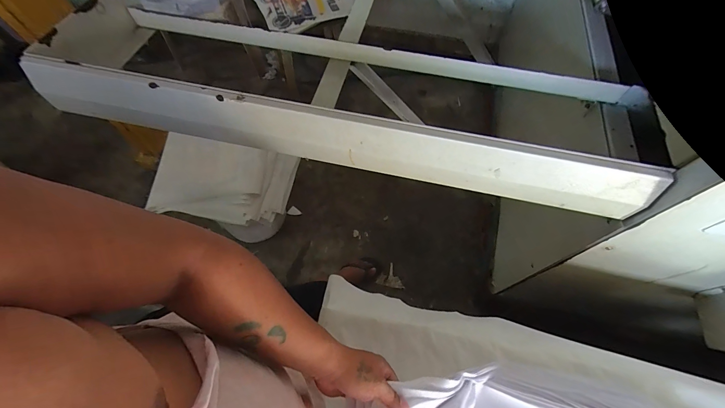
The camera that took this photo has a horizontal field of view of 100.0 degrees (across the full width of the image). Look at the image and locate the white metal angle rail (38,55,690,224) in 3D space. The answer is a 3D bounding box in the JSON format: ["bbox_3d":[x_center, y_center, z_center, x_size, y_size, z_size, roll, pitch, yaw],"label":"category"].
[{"bbox_3d":[-0.071,-0.124,0.519,1.075,0.095,0.046,10,62,5],"label":"white metal angle rail"}]

